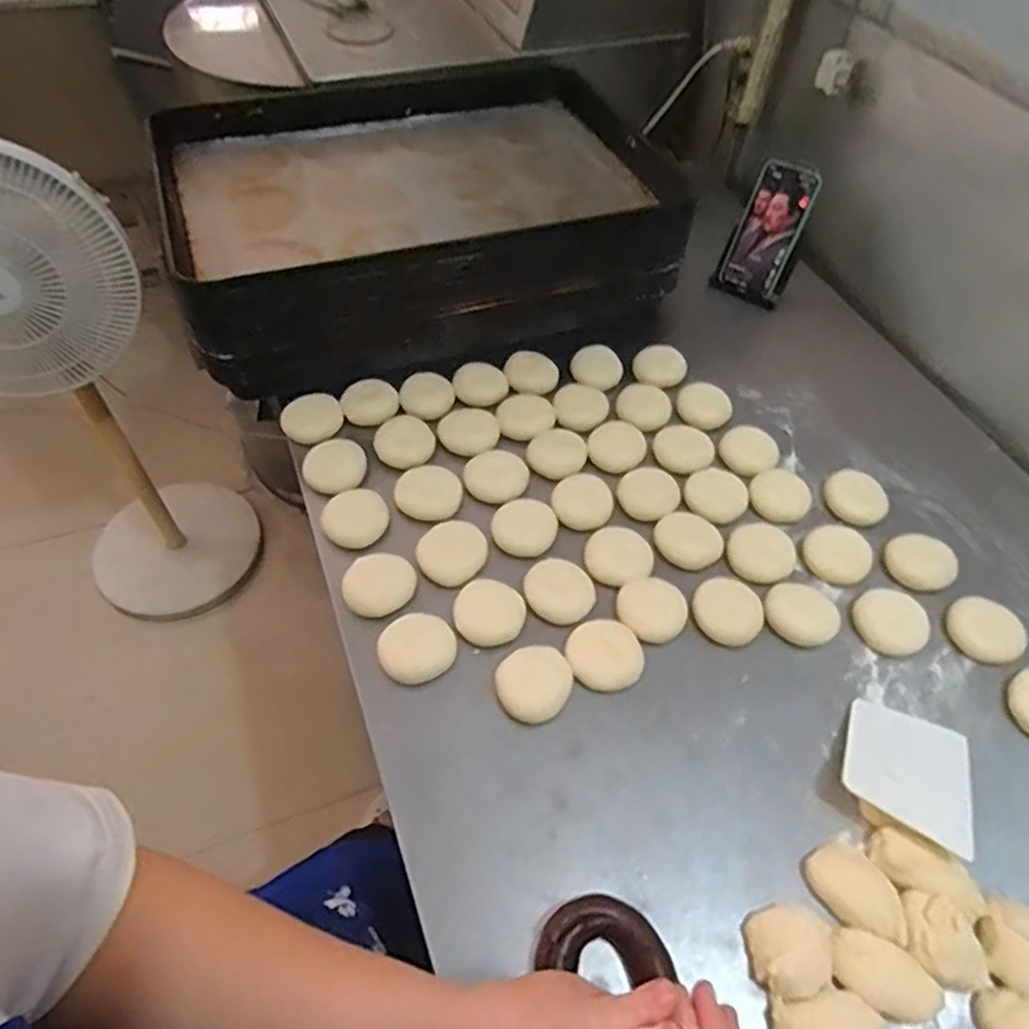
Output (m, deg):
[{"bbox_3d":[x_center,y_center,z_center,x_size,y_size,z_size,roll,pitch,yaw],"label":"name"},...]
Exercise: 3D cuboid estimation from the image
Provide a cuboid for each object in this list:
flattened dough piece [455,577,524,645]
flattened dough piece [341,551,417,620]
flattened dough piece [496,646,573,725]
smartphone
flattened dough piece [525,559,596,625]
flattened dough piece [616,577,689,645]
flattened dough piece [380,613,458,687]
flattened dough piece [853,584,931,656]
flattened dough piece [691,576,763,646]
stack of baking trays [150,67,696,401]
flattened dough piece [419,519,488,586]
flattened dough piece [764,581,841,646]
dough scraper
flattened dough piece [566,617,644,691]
[{"bbox_3d":[-0.023,0.089,0.652,0.064,0.010,0.061,2,53,-2],"label":"flattened dough piece"},{"bbox_3d":[-0.128,0.067,0.674,0.060,0.020,0.065,2,53,-2],"label":"flattened dough piece"},{"bbox_3d":[0.018,0.147,0.615,0.064,0.012,0.062,2,53,-2],"label":"flattened dough piece"},{"bbox_3d":[0.342,-0.382,0.951,0.079,0.166,0.010,30,35,18],"label":"smartphone"},{"bbox_3d":[0.043,0.073,0.670,0.063,0.014,0.064,2,53,-2],"label":"flattened dough piece"},{"bbox_3d":[0.130,0.089,0.665,0.064,0.008,0.064,2,53,-2],"label":"flattened dough piece"},{"bbox_3d":[-0.088,0.119,0.631,0.065,0.012,0.062,2,53,-2],"label":"flattened dough piece"},{"bbox_3d":[0.360,0.102,0.673,0.061,0.017,0.065,2,53,-2],"label":"flattened dough piece"},{"bbox_3d":[0.202,0.092,0.667,0.063,0.010,0.065,-24,58,-20],"label":"flattened dough piece"},{"bbox_3d":[-0.138,-0.399,0.929,0.565,0.162,0.450,-17,56,-16],"label":"stack of baking trays"},{"bbox_3d":[-0.062,0.036,0.692,0.060,0.024,0.061,2,53,-2],"label":"flattened dough piece"},{"bbox_3d":[0.275,0.095,0.671,0.068,0.011,0.063,2,53,-2],"label":"flattened dough piece"},{"bbox_3d":[0.319,0.206,0.572,0.093,0.008,0.111,21,41,20],"label":"dough scraper"},{"bbox_3d":[0.082,0.125,0.635,0.066,0.013,0.063,2,53,-2],"label":"flattened dough piece"}]

